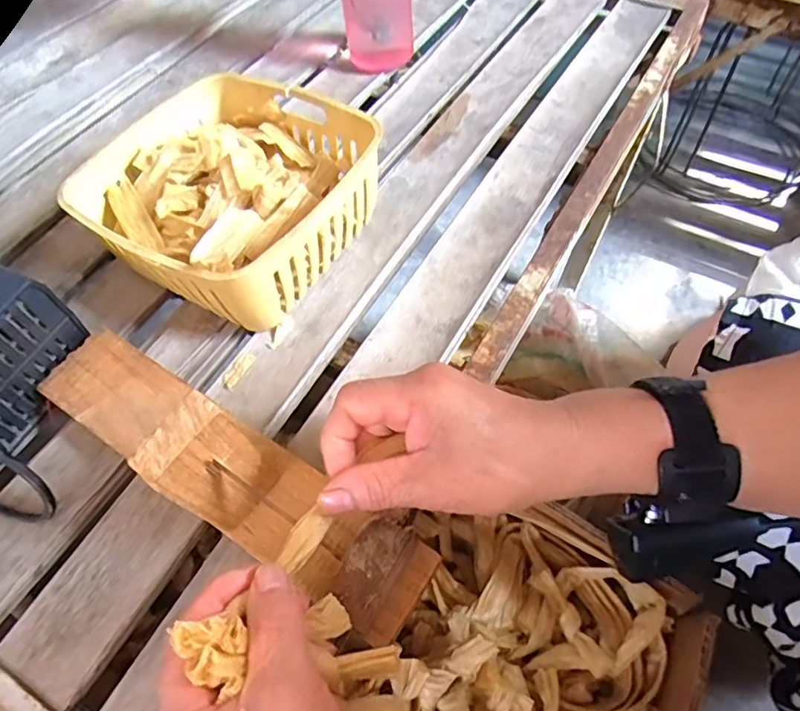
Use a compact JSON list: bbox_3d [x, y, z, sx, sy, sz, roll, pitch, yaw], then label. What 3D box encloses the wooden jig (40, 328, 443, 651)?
[{"bbox_3d":[-0.109,0.044,0.307,0.272,0.108,0.061,29,62,19],"label":"wooden jig"}]

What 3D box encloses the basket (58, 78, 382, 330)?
[{"bbox_3d":[-0.129,-0.119,0.436,0.180,0.080,0.180,27,59,18],"label":"basket"}]

